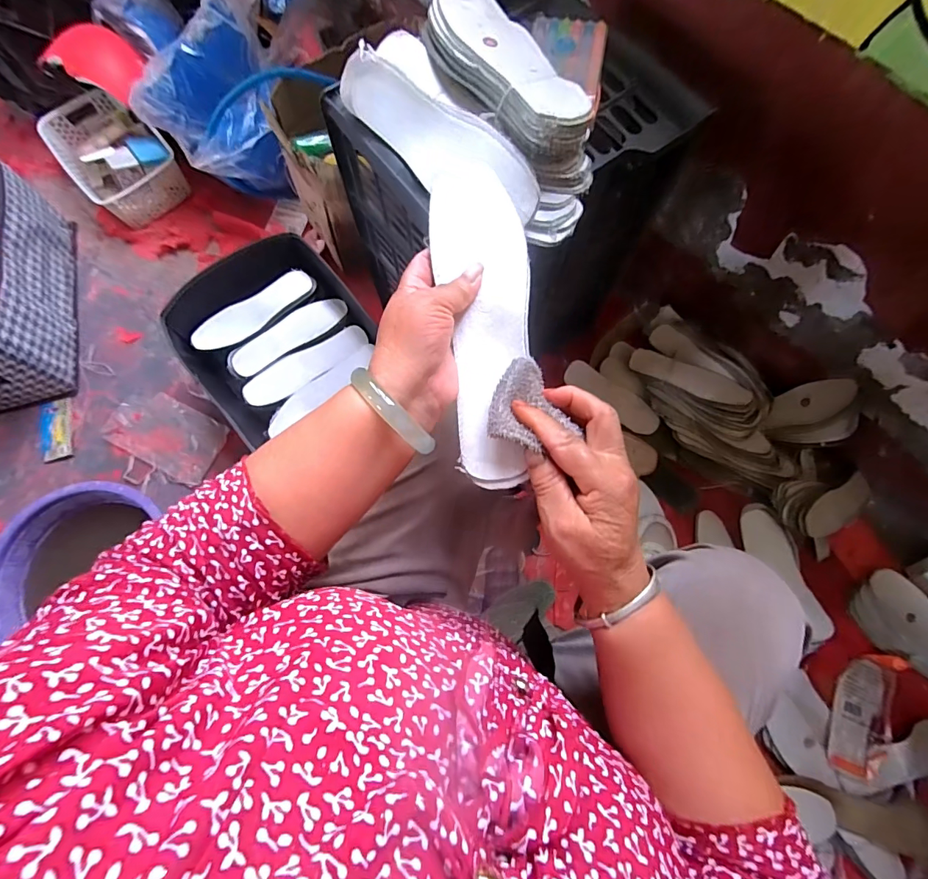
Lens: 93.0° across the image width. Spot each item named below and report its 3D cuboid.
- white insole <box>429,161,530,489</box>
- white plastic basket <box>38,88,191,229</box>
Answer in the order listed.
[{"bbox_3d":[0.017,-0.084,0.314,0.065,0.011,0.230,-9,84,16],"label":"white insole"},{"bbox_3d":[-0.777,-0.629,0.976,0.303,0.081,0.201,41,79,10],"label":"white plastic basket"}]

